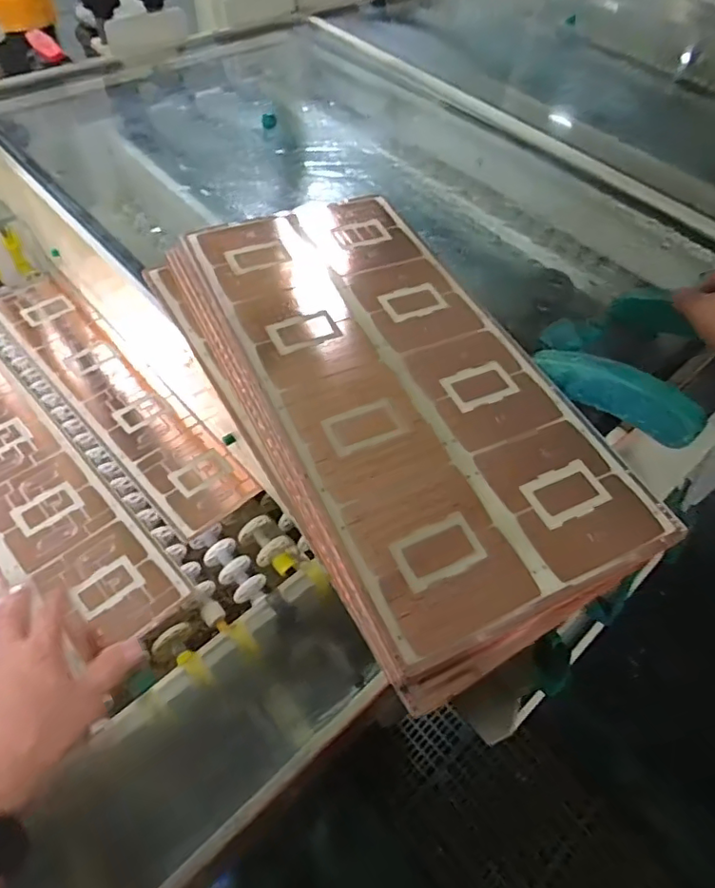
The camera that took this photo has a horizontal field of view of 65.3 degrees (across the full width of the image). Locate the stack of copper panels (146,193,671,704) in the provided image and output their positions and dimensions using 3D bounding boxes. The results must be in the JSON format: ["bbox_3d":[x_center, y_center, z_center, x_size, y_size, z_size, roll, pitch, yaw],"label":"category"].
[{"bbox_3d":[0.027,-0.066,0.510,0.276,0.035,0.500,-25,59,-20],"label":"stack of copper panels"}]

